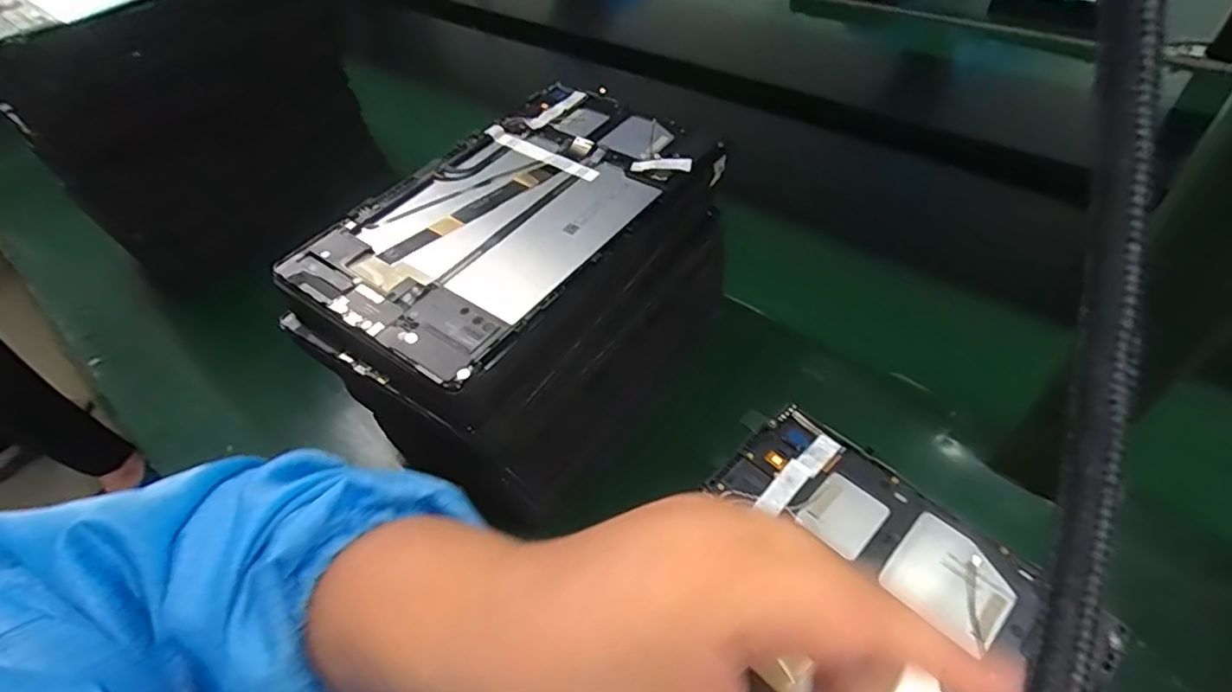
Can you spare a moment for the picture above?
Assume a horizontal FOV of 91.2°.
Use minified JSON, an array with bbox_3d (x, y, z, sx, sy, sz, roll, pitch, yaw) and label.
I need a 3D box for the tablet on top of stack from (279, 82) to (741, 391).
[{"bbox_3d":[-0.058,-0.081,0.349,0.141,0.012,0.235,27,57,27],"label":"tablet on top of stack"}]

